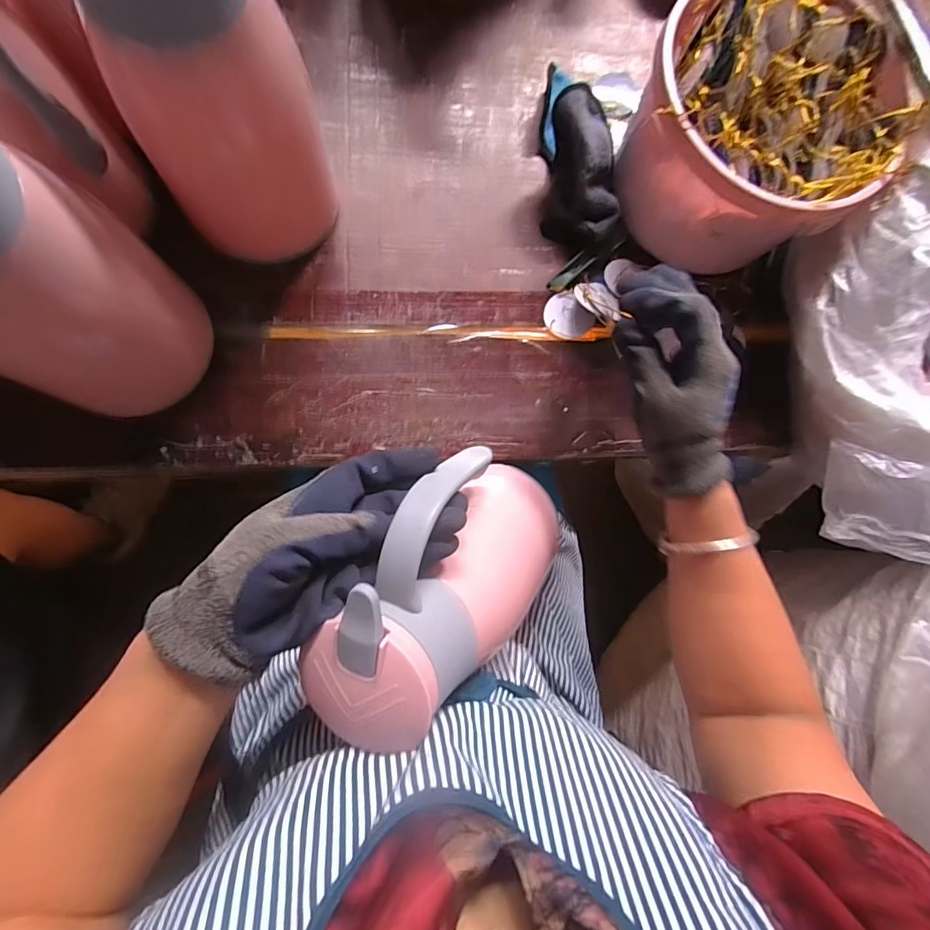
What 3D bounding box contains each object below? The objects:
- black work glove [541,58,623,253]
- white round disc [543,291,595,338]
[{"bbox_3d":[0.113,-0.311,0.457,0.077,0.084,0.191,-12,98,-8],"label":"black work glove"},{"bbox_3d":[0.105,-0.153,0.471,0.042,0.009,0.050,-41,90,-9],"label":"white round disc"}]

